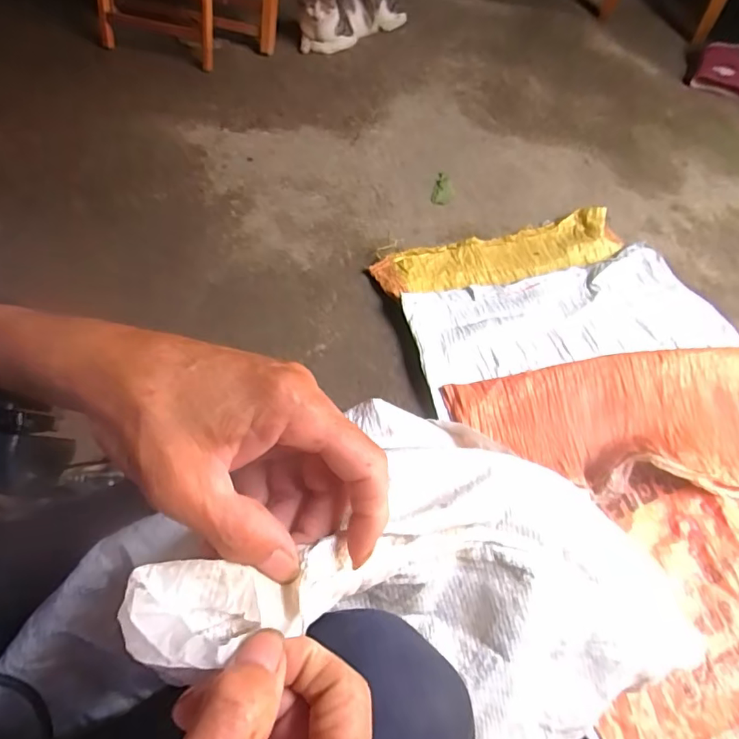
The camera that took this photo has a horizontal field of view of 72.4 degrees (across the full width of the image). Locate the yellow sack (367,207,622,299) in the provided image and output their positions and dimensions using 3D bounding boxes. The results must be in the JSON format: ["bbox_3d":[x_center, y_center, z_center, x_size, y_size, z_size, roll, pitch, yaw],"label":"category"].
[{"bbox_3d":[0.241,-0.205,0.929,0.457,0.026,0.129,-14,62,-11],"label":"yellow sack"}]

